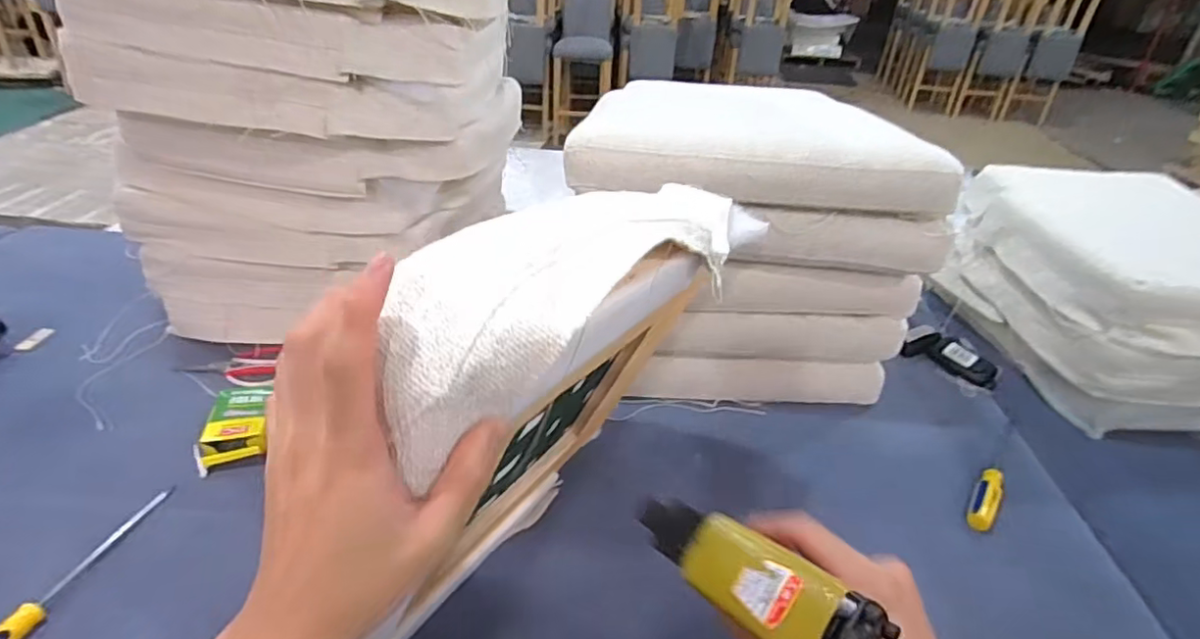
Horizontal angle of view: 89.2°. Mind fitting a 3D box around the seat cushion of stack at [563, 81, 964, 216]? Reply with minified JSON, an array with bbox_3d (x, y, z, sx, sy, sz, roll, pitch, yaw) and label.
[{"bbox_3d":[0.218,-0.290,0.933,0.492,0.082,0.402,4,34,1],"label":"seat cushion of stack"}]

